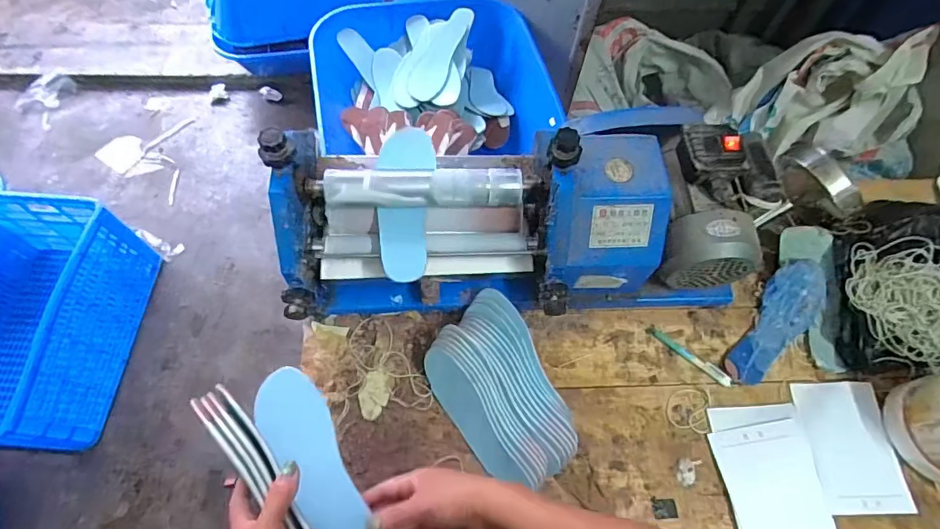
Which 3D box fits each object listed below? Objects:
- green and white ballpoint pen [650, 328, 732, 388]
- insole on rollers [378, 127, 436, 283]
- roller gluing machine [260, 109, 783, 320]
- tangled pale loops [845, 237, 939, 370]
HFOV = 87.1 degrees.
[{"bbox_3d":[0.340,0.140,0.761,0.133,0.011,0.017,39,69,15],"label":"green and white ballpoint pen"},{"bbox_3d":[-0.091,-0.084,0.666,0.076,0.024,0.210,3,76,6],"label":"insole on rollers"},{"bbox_3d":[0.072,-0.073,0.706,0.642,0.237,0.278,-8,65,-7],"label":"roller gluing machine"},{"bbox_3d":[0.691,0.054,0.766,0.175,0.048,0.198,-11,65,-8],"label":"tangled pale loops"}]

